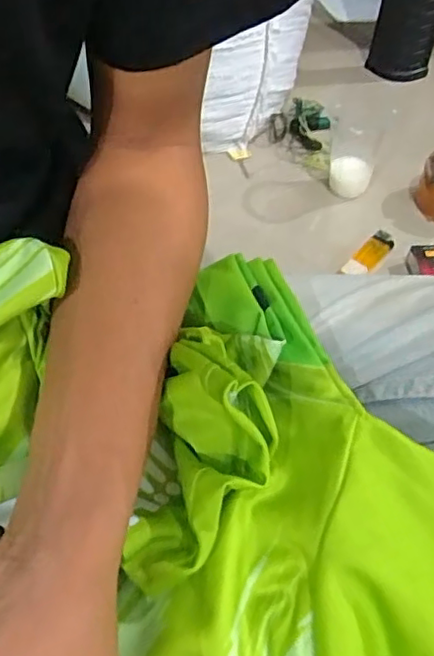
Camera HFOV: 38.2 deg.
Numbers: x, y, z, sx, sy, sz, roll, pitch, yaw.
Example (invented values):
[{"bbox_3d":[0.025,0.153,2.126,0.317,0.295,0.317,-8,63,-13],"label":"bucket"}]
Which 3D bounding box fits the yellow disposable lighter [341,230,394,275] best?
[{"bbox_3d":[0.156,-0.073,0.644,0.028,0.014,0.073,31,54,20],"label":"yellow disposable lighter"}]

